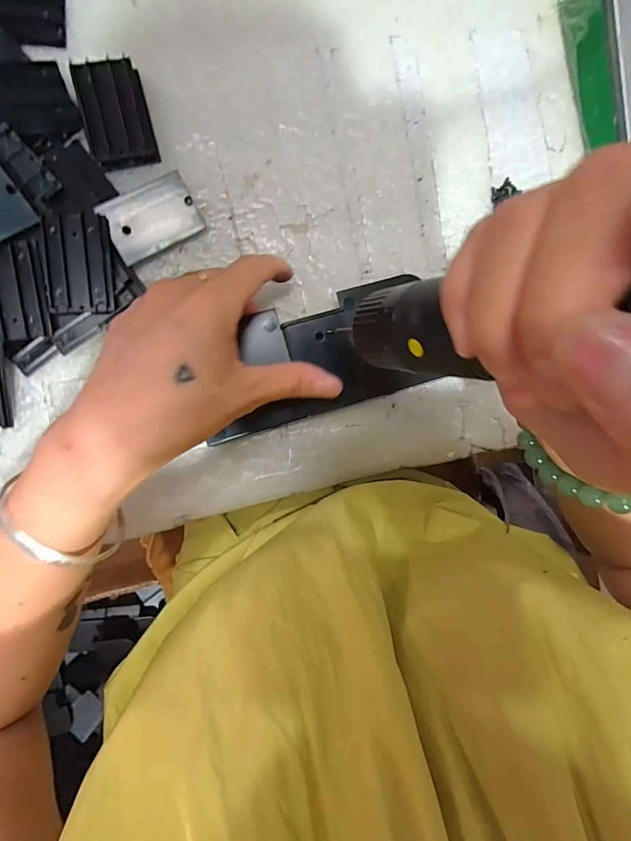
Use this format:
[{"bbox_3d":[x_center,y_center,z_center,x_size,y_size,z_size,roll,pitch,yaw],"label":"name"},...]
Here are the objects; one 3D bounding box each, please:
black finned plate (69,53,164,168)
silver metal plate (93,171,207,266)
[{"bbox_3d":[-0.120,-0.185,0.247,0.036,0.011,0.054,-15,96,-7],"label":"black finned plate"},{"bbox_3d":[-0.100,-0.124,0.252,0.054,0.008,0.036,-29,108,-7],"label":"silver metal plate"}]

